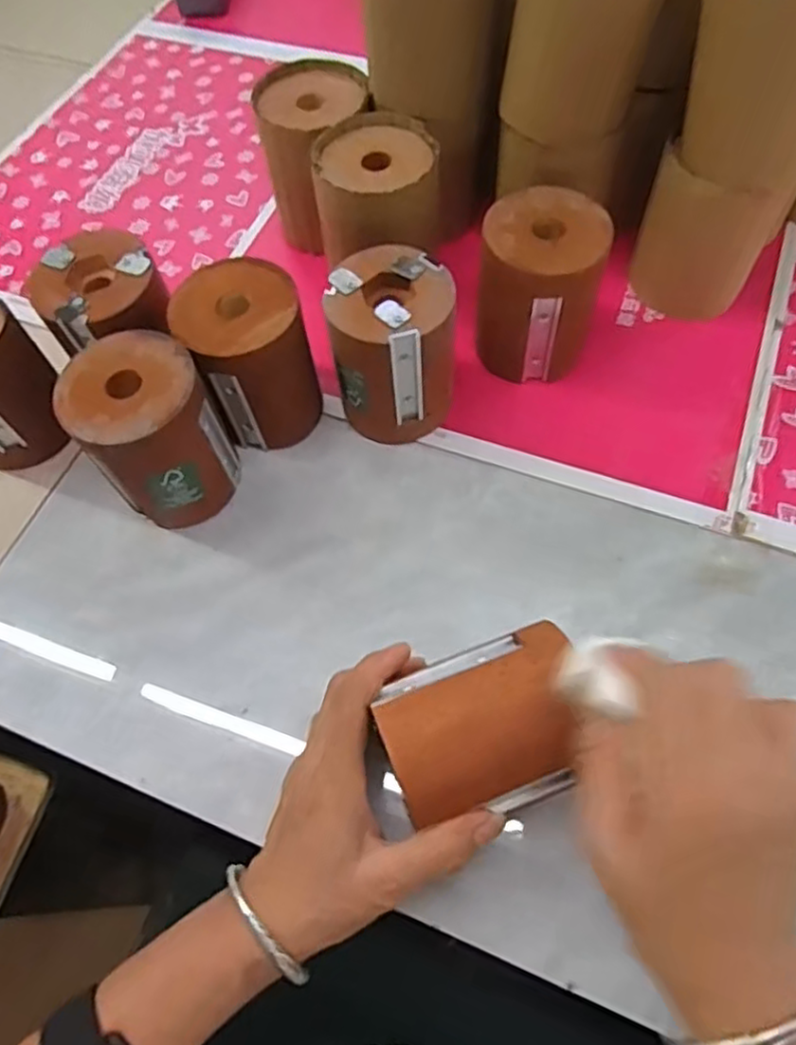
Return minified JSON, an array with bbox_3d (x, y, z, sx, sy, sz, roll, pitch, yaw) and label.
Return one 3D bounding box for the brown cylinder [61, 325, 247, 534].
[{"bbox_3d":[-0.150,-0.052,0.427,0.074,0.105,0.076,-2,61,3],"label":"brown cylinder"}]

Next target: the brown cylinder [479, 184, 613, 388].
[{"bbox_3d":[0.094,-0.153,0.463,0.078,0.106,0.078,3,62,5],"label":"brown cylinder"}]

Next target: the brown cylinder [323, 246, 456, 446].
[{"bbox_3d":[-0.003,-0.113,0.450,0.076,0.104,0.080,2,62,5],"label":"brown cylinder"}]

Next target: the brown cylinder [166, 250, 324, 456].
[{"bbox_3d":[-0.094,-0.105,0.450,0.072,0.106,0.070,-23,63,-9],"label":"brown cylinder"}]

